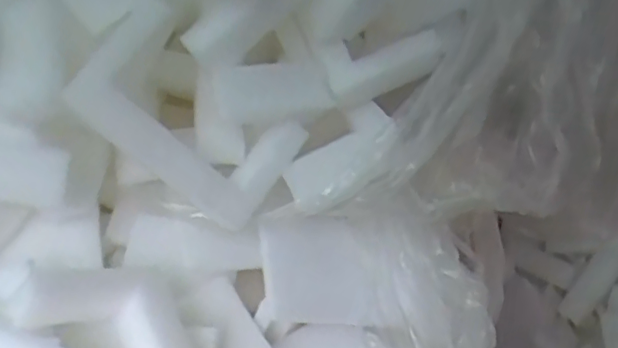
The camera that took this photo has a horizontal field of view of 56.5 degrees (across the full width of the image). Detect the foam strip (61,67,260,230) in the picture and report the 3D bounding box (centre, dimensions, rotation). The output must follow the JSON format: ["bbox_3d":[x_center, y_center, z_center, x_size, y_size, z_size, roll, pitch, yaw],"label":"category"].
[{"bbox_3d":[-0.117,-0.015,0.469,0.175,0.042,0.018,40,16,-22],"label":"foam strip"}]

